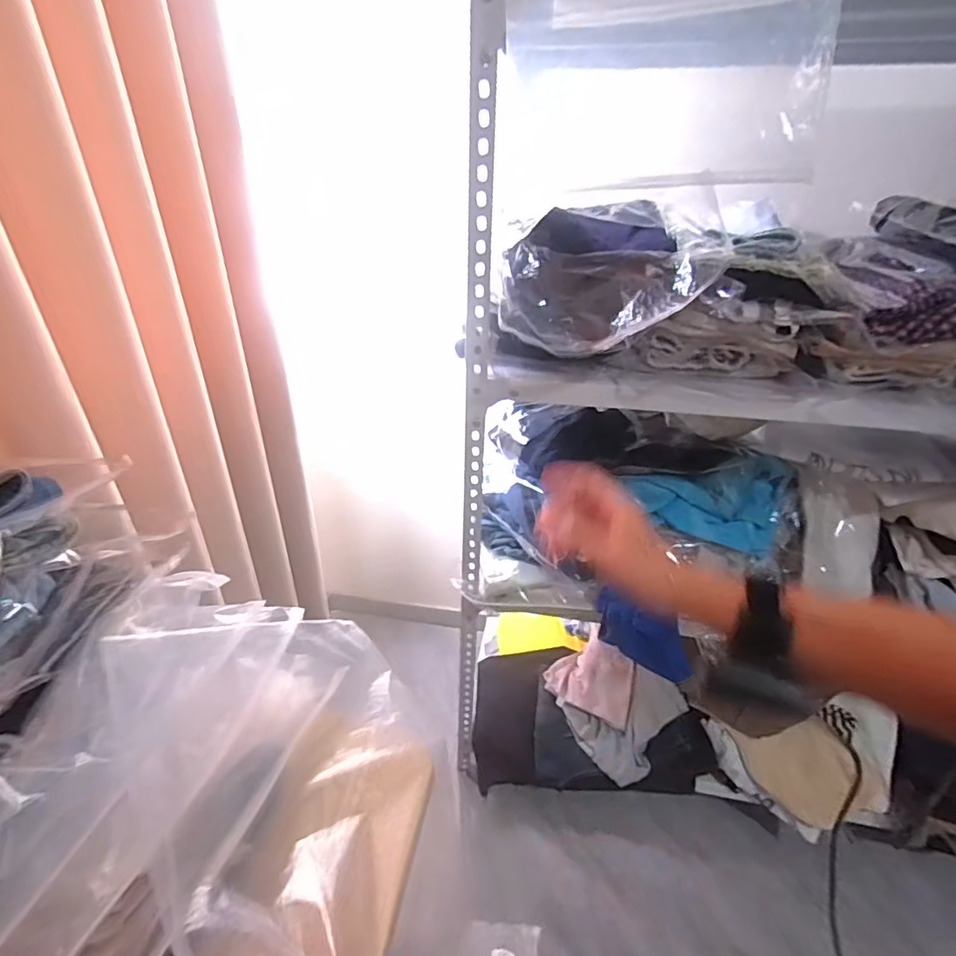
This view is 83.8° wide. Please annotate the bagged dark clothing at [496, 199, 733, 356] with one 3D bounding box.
[{"bbox_3d":[0.179,-0.250,0.663,0.222,0.124,0.261,19,36,28],"label":"bagged dark clothing"}]

